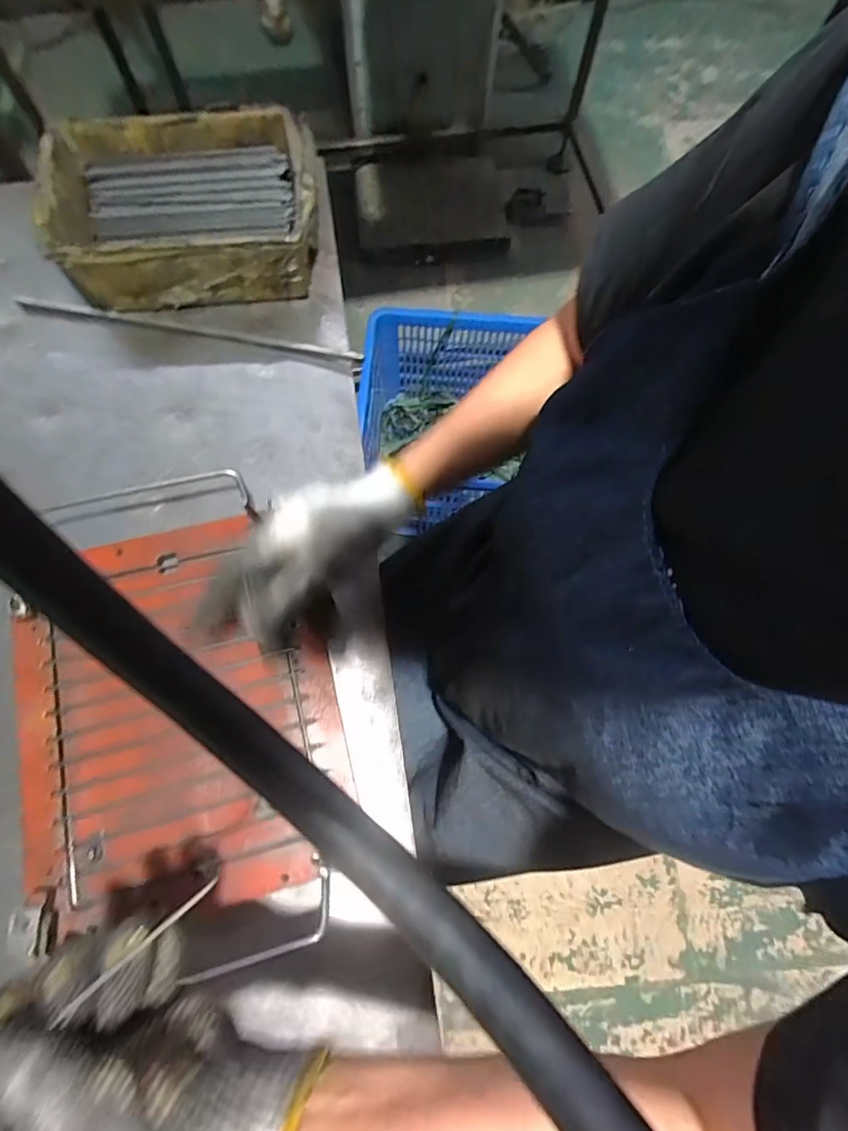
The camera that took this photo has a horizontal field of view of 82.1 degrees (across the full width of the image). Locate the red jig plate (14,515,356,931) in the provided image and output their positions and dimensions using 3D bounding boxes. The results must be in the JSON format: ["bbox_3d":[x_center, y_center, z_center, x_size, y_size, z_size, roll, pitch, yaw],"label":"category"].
[{"bbox_3d":[-0.197,0.108,0.393,0.238,0.014,0.294,-13,74,-5],"label":"red jig plate"}]

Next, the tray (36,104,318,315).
[{"bbox_3d":[-0.242,-0.367,0.508,0.258,0.077,0.185,-6,73,-3],"label":"tray"}]

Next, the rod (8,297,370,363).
[{"bbox_3d":[-0.246,-0.245,0.506,0.360,0.007,0.014,10,73,2],"label":"rod"}]

